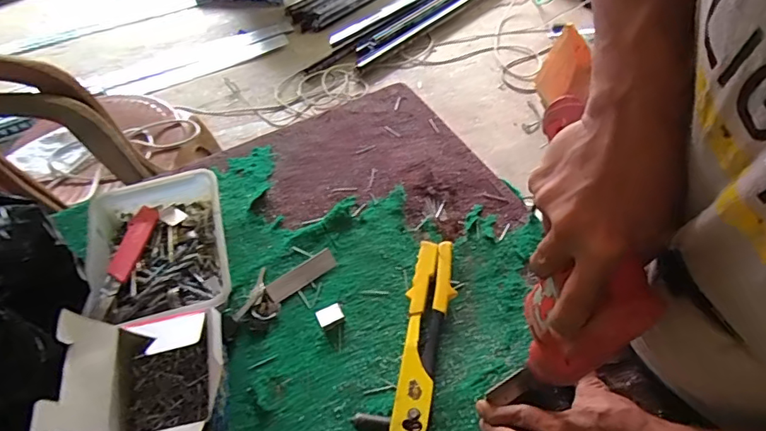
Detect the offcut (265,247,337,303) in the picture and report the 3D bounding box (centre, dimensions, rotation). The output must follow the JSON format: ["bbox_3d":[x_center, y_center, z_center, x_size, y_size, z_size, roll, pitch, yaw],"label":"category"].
[{"bbox_3d":[-0.106,0.076,0.652,0.096,0.010,0.030,-33,57,-20],"label":"offcut"}]

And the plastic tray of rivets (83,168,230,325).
[{"bbox_3d":[-0.292,0.050,0.656,0.167,0.057,0.223,-13,53,-6],"label":"plastic tray of rivets"}]

